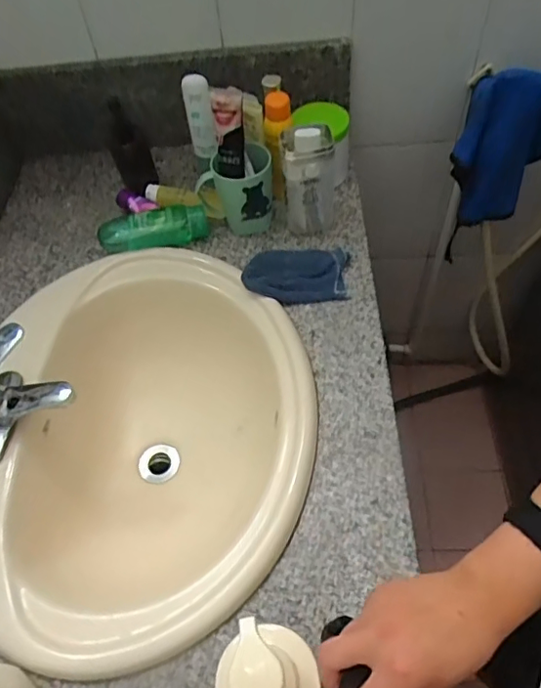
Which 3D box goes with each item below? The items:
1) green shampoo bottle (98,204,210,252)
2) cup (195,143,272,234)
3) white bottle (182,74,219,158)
[{"bbox_3d":[-0.177,-0.172,0.813,0.165,0.034,0.055,-7,57,0],"label":"green shampoo bottle"},{"bbox_3d":[-0.049,-0.220,0.793,0.109,0.096,0.078,-12,57,-4],"label":"cup"},{"bbox_3d":[-0.101,-0.322,0.787,0.038,0.119,0.041,-12,55,-4],"label":"white bottle"}]

